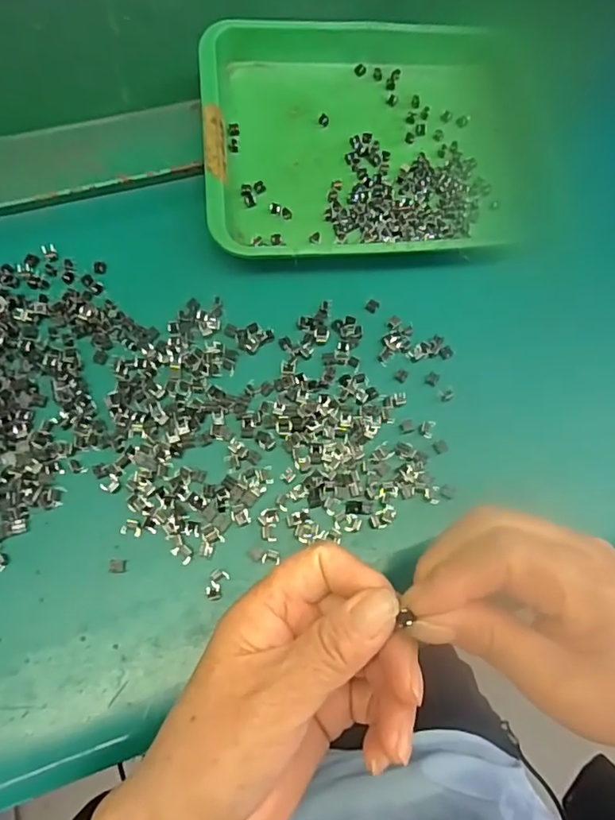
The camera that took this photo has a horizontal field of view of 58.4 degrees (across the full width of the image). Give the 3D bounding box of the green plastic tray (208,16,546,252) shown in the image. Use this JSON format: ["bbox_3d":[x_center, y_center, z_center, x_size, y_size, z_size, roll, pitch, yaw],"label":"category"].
[{"bbox_3d":[0.048,-0.173,0.344,0.218,0.028,0.168,-4,71,-6],"label":"green plastic tray"}]

